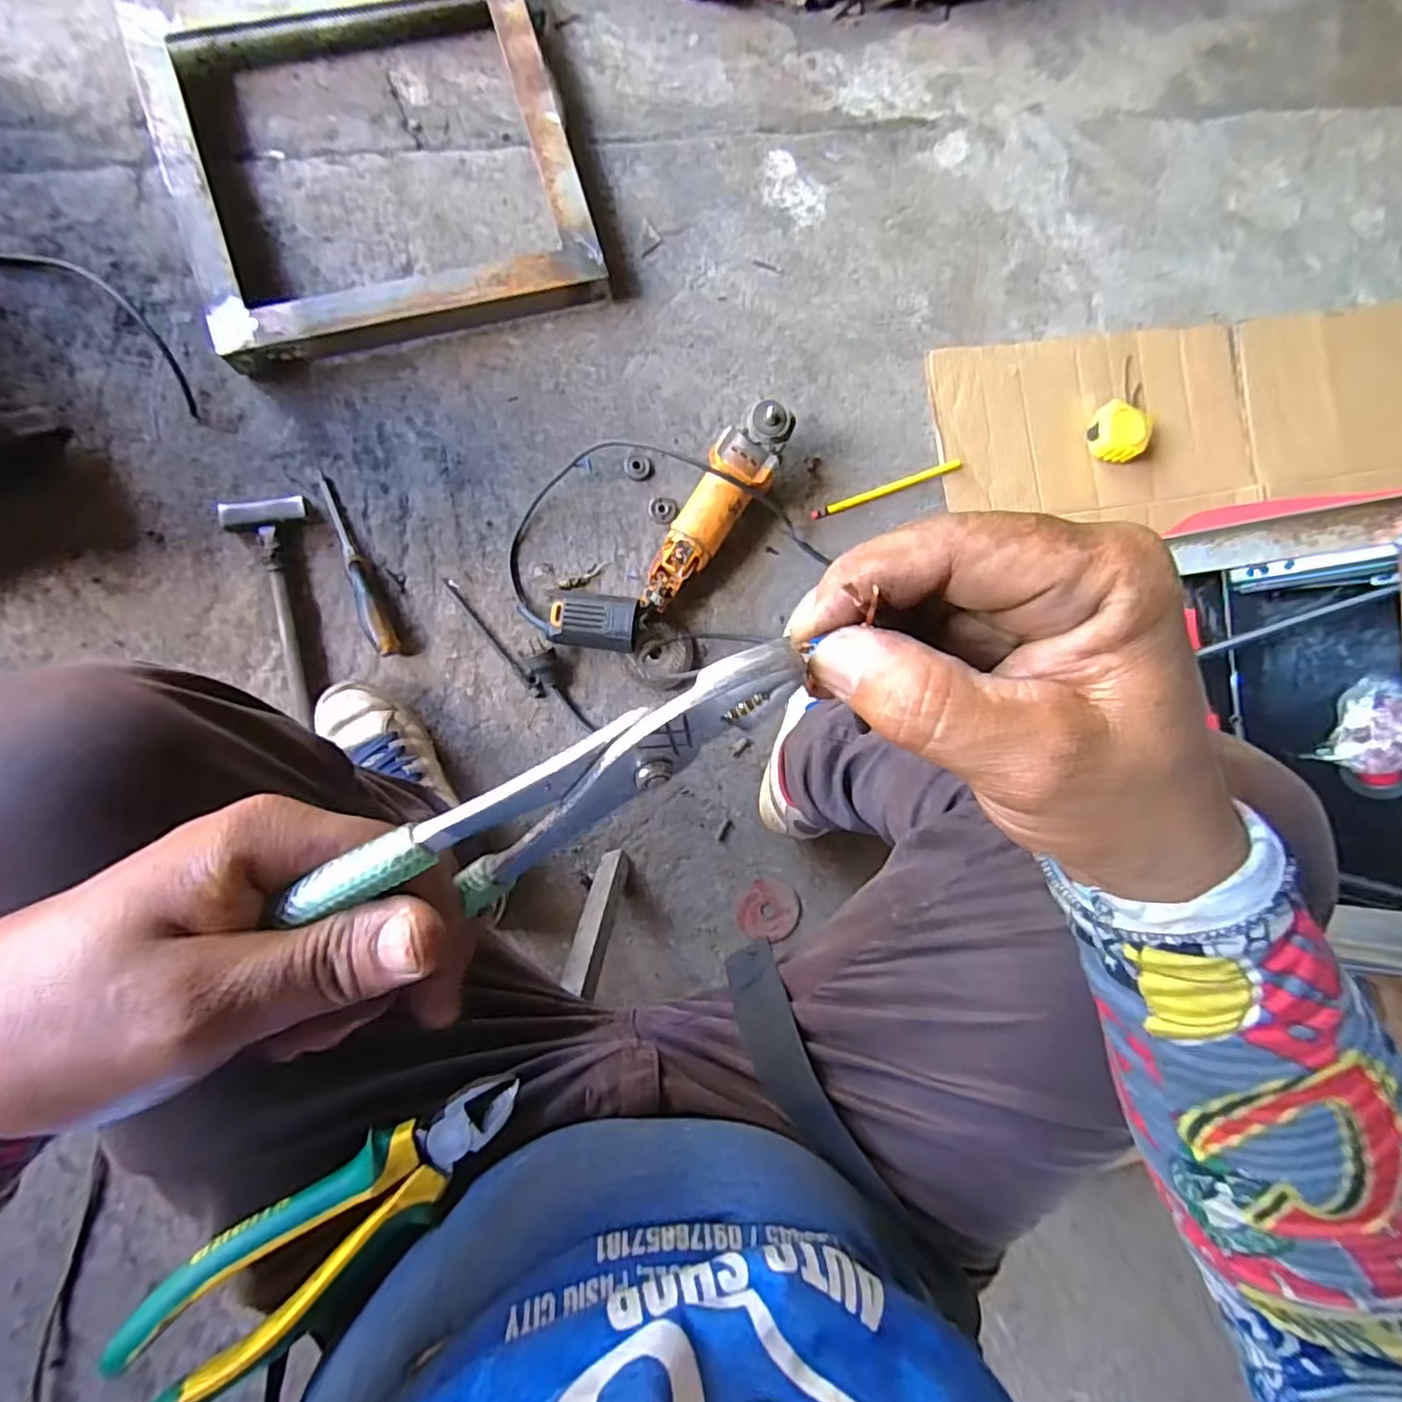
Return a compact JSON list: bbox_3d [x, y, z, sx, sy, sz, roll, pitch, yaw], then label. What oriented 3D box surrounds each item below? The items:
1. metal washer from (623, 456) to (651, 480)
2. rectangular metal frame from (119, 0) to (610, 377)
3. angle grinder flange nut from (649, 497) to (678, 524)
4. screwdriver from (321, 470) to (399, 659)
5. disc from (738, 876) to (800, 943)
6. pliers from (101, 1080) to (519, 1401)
[{"bbox_3d":[-0.072,-0.262,0.721,0.029,0.009,0.025,-7,89,-9],"label":"metal washer"},{"bbox_3d":[-0.338,-0.578,0.670,0.398,0.051,0.394,-16,90,-9],"label":"rectangular metal frame"},{"bbox_3d":[-0.043,-0.216,0.724,0.031,0.009,0.031,0,88,-9],"label":"angle grinder flange nut"},{"bbox_3d":[-0.362,-0.140,0.664,0.024,0.023,0.198,-22,91,-9],"label":"screwdriver"},{"bbox_3d":[0.077,0.238,0.730,0.069,0.004,0.068,0,88,-9],"label":"disc"},{"bbox_3d":[-0.160,0.227,0.279,0.166,0.026,0.053,-37,95,-6],"label":"pliers"}]

